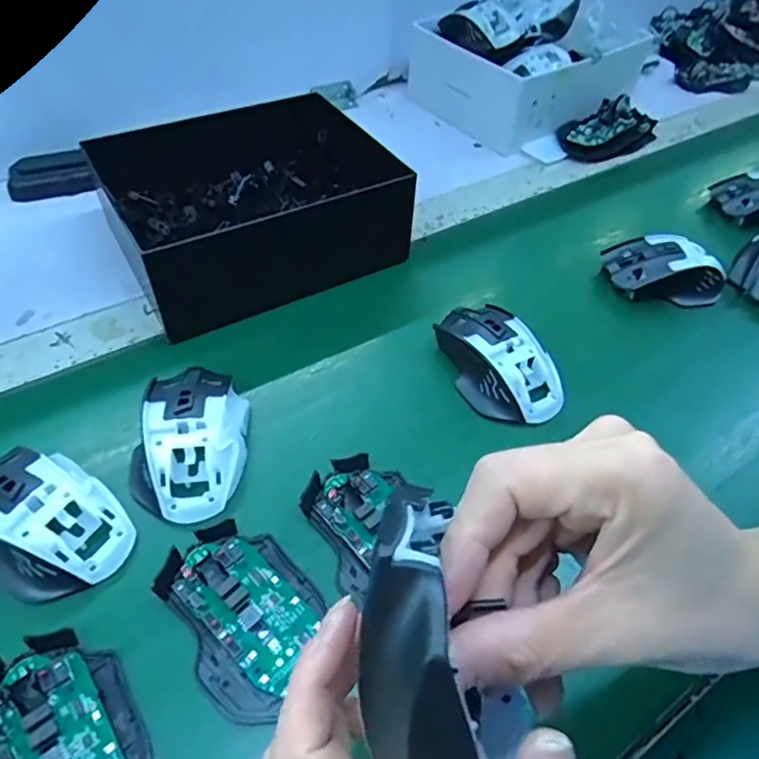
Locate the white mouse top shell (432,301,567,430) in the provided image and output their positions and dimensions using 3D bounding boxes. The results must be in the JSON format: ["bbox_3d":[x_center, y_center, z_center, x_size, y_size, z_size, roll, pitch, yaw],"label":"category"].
[{"bbox_3d":[0.092,-0.017,0.441,0.077,0.038,0.115,-24,55,-22],"label":"white mouse top shell"}]

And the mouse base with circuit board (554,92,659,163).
[{"bbox_3d":[0.284,-0.309,0.703,0.152,0.043,0.076,-26,54,-23],"label":"mouse base with circuit board"}]

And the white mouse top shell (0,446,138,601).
[{"bbox_3d":[-0.200,0.077,0.337,0.106,0.031,0.068,35,56,24],"label":"white mouse top shell"}]

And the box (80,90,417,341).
[{"bbox_3d":[-0.112,-0.163,0.515,0.223,0.090,0.211,-21,54,-20],"label":"box"}]

